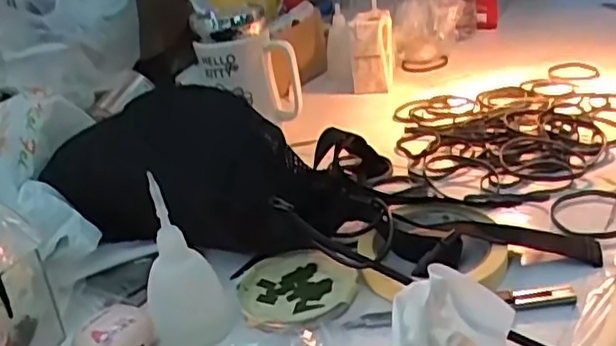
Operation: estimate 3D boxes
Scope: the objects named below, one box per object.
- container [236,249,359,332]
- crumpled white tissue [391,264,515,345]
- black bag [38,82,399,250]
[{"bbox_3d":[-0.010,0.079,0.437,0.074,0.014,0.078,-22,27,-23],"label":"container"},{"bbox_3d":[0.073,0.085,0.354,0.069,0.045,0.045,-15,27,-11],"label":"crumpled white tissue"},{"bbox_3d":[-0.076,0.004,0.499,0.267,0.098,0.116,-1,27,17],"label":"black bag"}]

